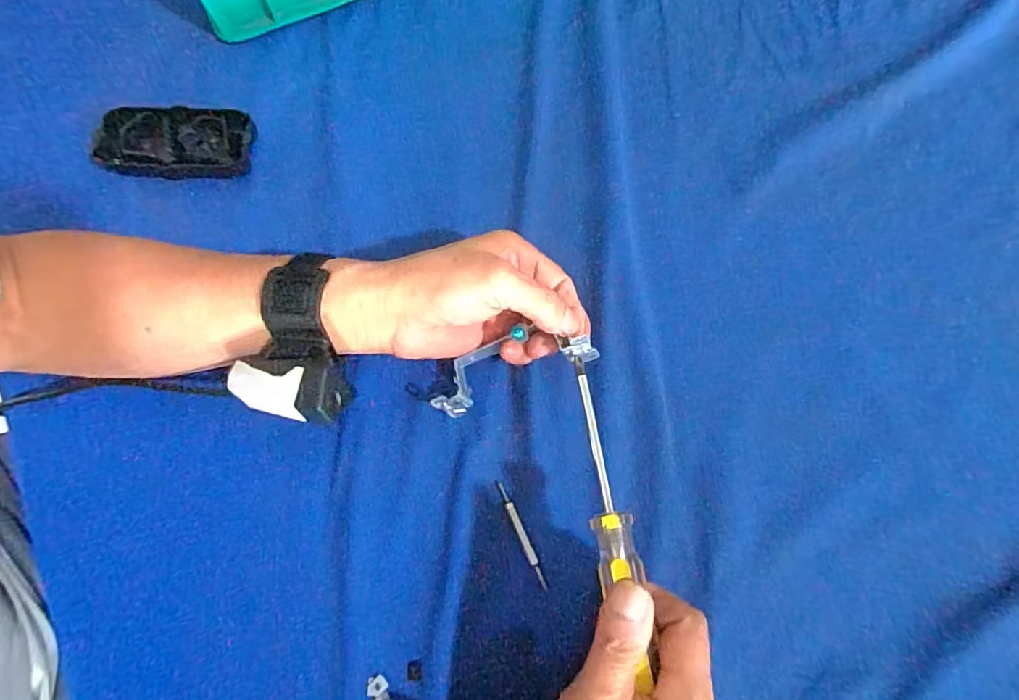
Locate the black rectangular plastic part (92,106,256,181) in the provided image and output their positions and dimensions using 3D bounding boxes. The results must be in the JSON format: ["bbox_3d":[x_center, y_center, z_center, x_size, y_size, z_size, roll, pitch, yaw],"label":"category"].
[{"bbox_3d":[-0.248,-0.156,0.402,0.112,0.026,0.049,-6,72,-2],"label":"black rectangular plastic part"}]

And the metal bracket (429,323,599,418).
[{"bbox_3d":[0.002,0.010,0.338,0.106,0.030,0.039,-16,72,12],"label":"metal bracket"}]

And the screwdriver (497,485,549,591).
[{"bbox_3d":[0.008,0.116,0.333,0.006,0.004,0.069,-23,74,-7],"label":"screwdriver"}]

